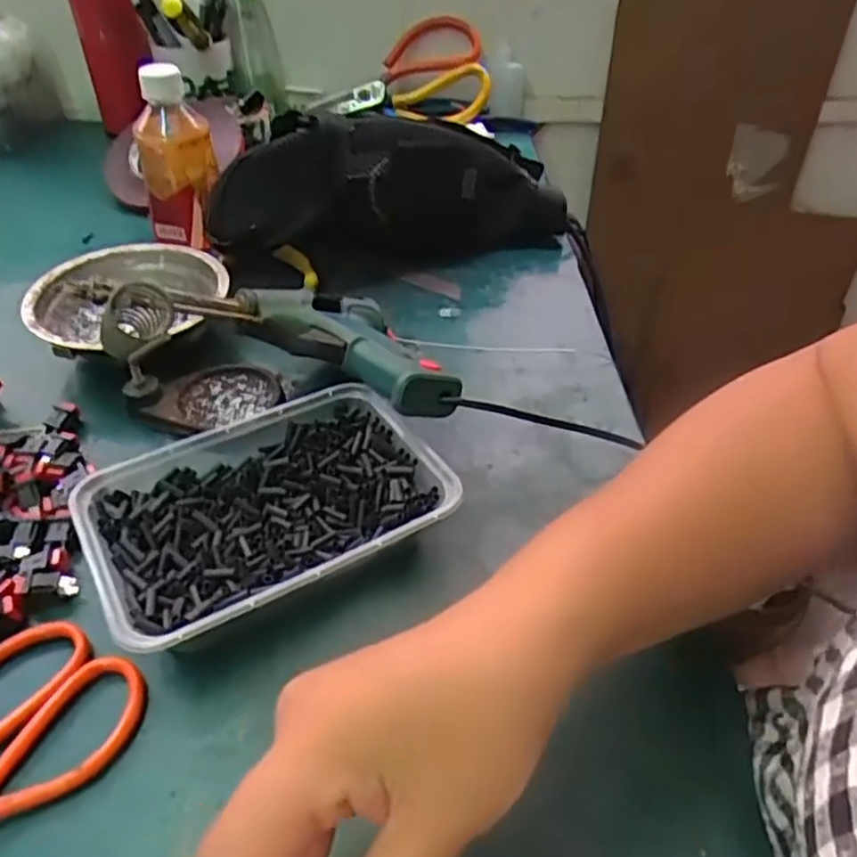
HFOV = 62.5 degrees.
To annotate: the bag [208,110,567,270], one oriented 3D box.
[{"bbox_3d":[-0.028,-0.184,0.547,0.272,0.107,0.058,-10,43,-12],"label":"bag"}]

